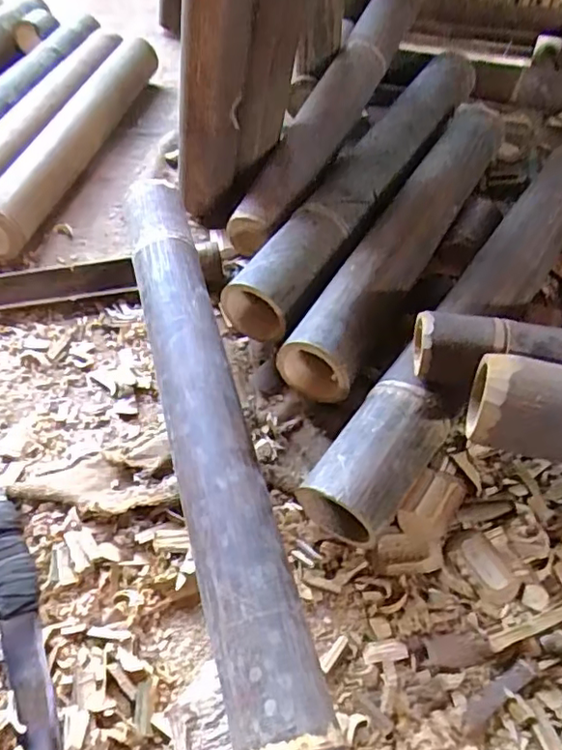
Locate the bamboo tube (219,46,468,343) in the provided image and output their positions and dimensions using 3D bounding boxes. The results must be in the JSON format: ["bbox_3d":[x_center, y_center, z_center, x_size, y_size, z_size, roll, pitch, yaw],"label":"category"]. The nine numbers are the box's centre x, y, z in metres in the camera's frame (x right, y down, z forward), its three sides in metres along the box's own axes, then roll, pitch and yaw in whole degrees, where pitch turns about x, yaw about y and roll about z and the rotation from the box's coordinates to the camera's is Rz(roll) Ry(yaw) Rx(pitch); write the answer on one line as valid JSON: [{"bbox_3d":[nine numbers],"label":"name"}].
[{"bbox_3d":[0.121,-0.267,0.804,0.086,0.080,0.588,26,58,20],"label":"bamboo tube"}]

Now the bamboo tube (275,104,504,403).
[{"bbox_3d":[0.157,-0.185,0.720,0.079,0.061,0.529,24,57,19],"label":"bamboo tube"}]

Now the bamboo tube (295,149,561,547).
[{"bbox_3d":[0.214,-0.069,0.640,0.090,0.083,0.585,30,59,23],"label":"bamboo tube"}]

